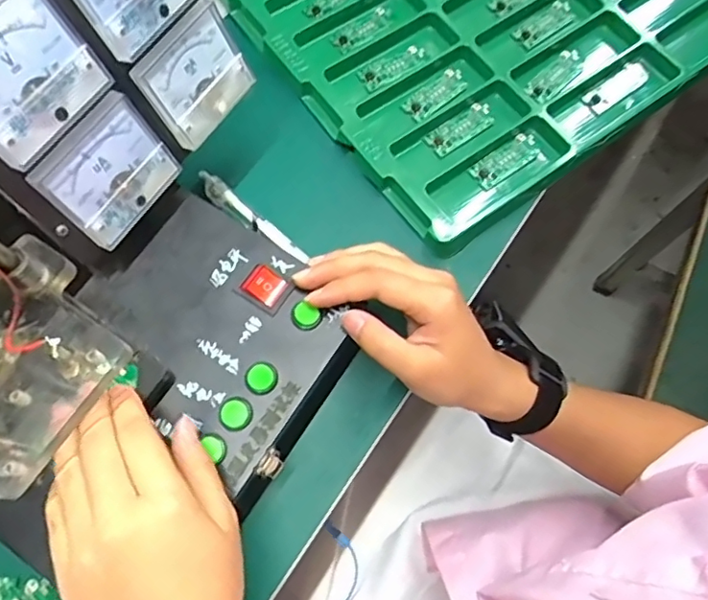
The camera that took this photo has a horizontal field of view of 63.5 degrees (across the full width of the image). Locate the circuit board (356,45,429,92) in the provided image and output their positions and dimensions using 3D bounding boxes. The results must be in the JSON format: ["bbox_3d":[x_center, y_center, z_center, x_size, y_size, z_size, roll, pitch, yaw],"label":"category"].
[{"bbox_3d":[0.032,-0.187,0.459,0.057,0.004,0.022,-29,75,-5],"label":"circuit board"}]

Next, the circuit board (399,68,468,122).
[{"bbox_3d":[0.064,-0.162,0.450,0.054,0.005,0.024,-41,76,-14],"label":"circuit board"}]

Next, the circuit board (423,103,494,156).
[{"bbox_3d":[0.082,-0.131,0.437,0.056,0.007,0.025,-34,74,-12],"label":"circuit board"}]

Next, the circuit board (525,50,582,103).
[{"bbox_3d":[0.161,-0.178,0.454,0.057,0.006,0.023,-43,70,-13],"label":"circuit board"}]

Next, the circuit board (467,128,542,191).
[{"bbox_3d":[0.114,-0.105,0.426,0.056,0.004,0.025,-39,75,-13],"label":"circuit board"}]

